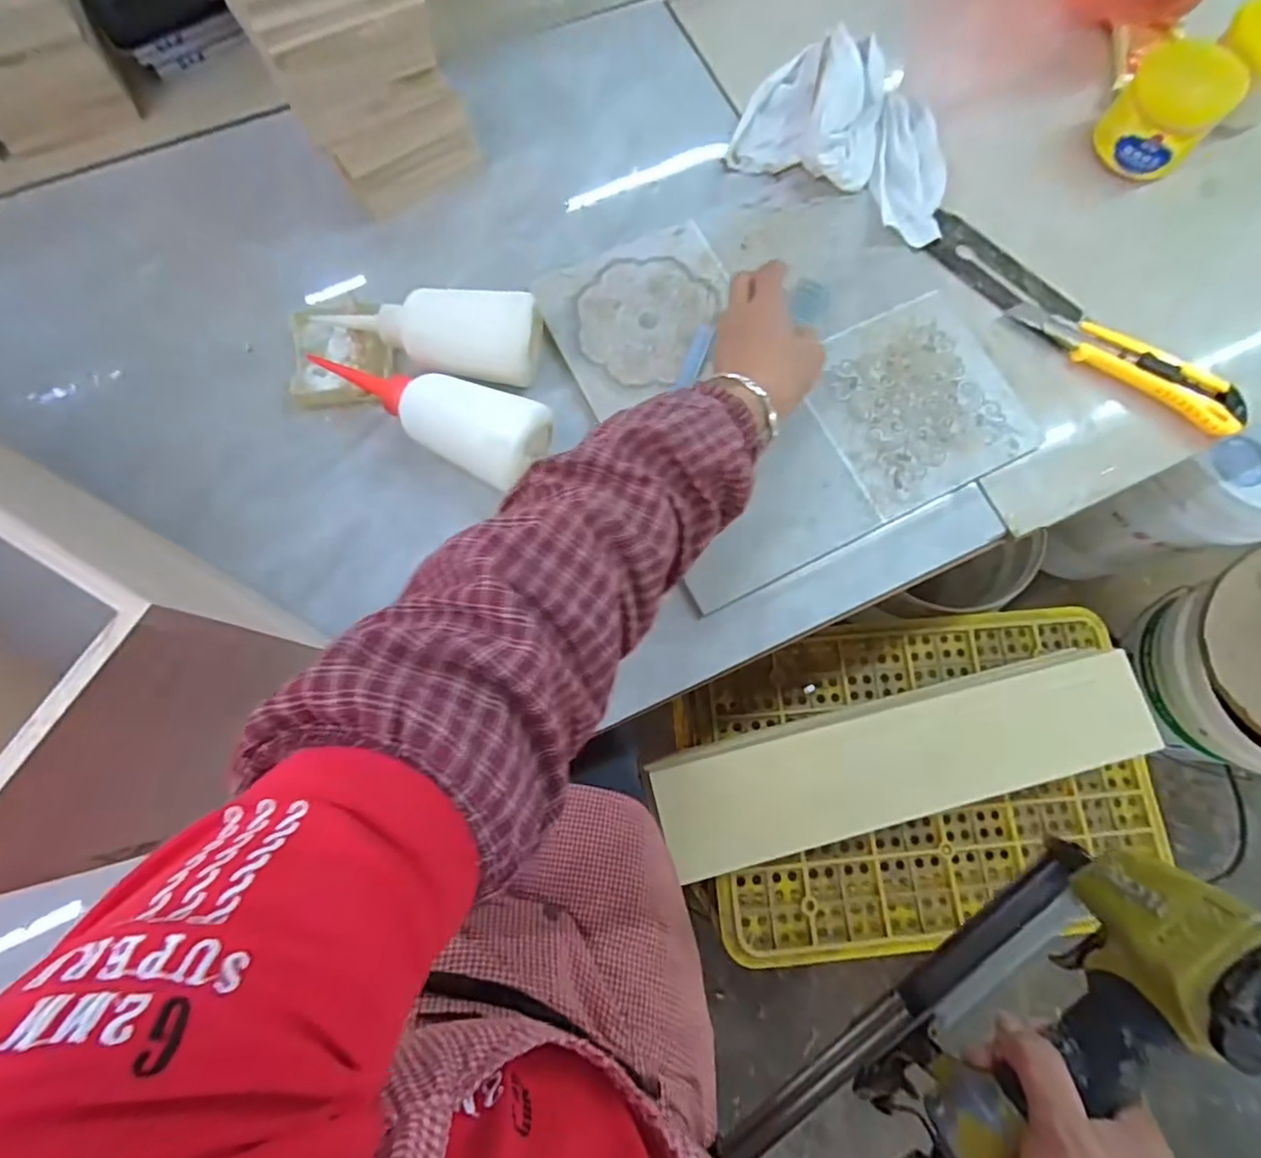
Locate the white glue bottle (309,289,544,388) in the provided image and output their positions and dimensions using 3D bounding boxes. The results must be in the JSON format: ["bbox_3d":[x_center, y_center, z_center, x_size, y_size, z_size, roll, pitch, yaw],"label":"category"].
[{"bbox_3d":[-0.147,-0.174,0.430,0.159,0.061,0.052,6,74,-1],"label":"white glue bottle"}]

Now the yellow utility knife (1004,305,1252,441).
[{"bbox_3d":[0.390,-0.174,0.460,0.181,0.014,0.043,35,76,7],"label":"yellow utility knife"}]

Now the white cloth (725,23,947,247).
[{"bbox_3d":[0.192,-0.375,0.487,0.198,0.065,0.128,35,76,7],"label":"white cloth"}]

